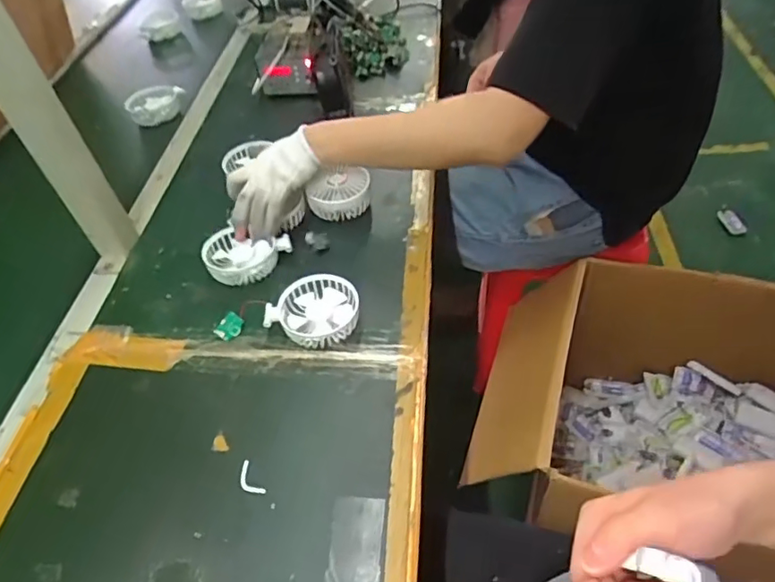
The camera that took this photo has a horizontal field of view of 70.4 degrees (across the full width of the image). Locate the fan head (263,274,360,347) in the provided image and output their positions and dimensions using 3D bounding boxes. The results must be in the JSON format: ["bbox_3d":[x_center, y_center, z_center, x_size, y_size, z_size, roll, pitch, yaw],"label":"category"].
[{"bbox_3d":[-0.083,0.023,0.625,0.101,0.033,0.079,0,48,5],"label":"fan head"}]

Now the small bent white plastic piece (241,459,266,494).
[{"bbox_3d":[-0.130,0.176,0.514,0.015,0.004,0.038,-30,53,-21],"label":"small bent white plastic piece"}]

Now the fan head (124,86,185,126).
[{"bbox_3d":[-0.412,-0.330,0.978,0.091,0.034,0.075,-6,47,1],"label":"fan head"}]

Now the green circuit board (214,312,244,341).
[{"bbox_3d":[-0.180,0.041,0.626,0.025,0.004,0.031,35,77,4],"label":"green circuit board"}]

